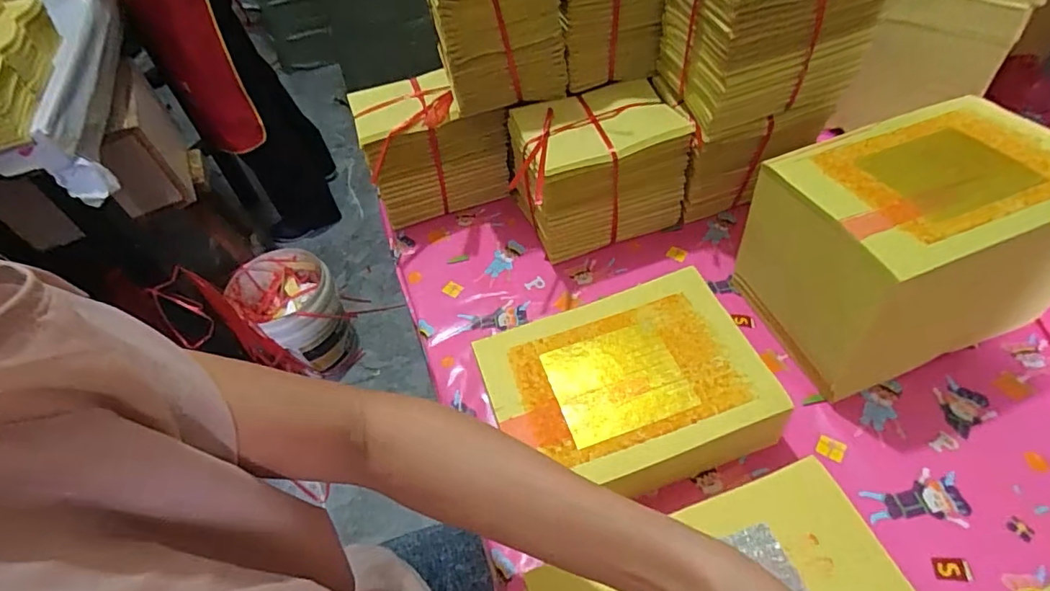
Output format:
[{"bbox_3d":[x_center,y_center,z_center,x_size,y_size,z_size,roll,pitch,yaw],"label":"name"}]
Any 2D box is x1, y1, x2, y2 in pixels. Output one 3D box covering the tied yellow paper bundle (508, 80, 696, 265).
[{"bbox_3d":[0.079,-0.141,0.603,0.172,0.140,0.121,-17,52,-7],"label":"tied yellow paper bundle"}]

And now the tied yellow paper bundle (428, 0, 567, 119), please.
[{"bbox_3d":[-0.035,-0.302,0.567,0.130,0.131,0.155,-10,51,-2],"label":"tied yellow paper bundle"}]

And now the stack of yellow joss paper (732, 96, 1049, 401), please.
[{"bbox_3d":[0.343,-0.046,0.483,0.234,0.161,0.172,-17,52,-7],"label":"stack of yellow joss paper"}]

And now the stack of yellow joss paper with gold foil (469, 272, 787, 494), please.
[{"bbox_3d":[0.086,0.086,0.468,0.221,0.061,0.172,-16,52,-7],"label":"stack of yellow joss paper with gold foil"}]

